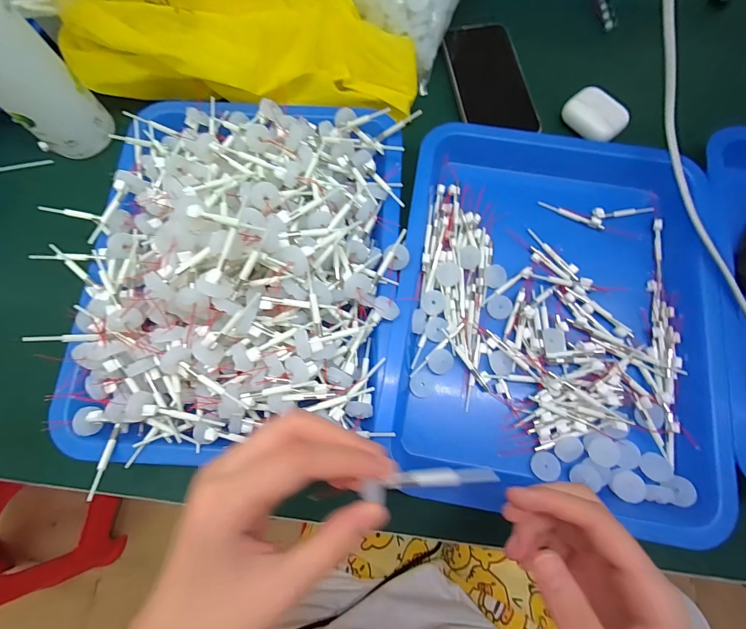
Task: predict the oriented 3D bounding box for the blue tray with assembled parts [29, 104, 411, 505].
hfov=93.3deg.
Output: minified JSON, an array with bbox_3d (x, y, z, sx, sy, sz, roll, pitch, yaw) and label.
[{"bbox_3d":[-0.105,-0.049,0.278,0.255,0.089,0.320,4,75,2],"label":"blue tray with assembled parts"}]

